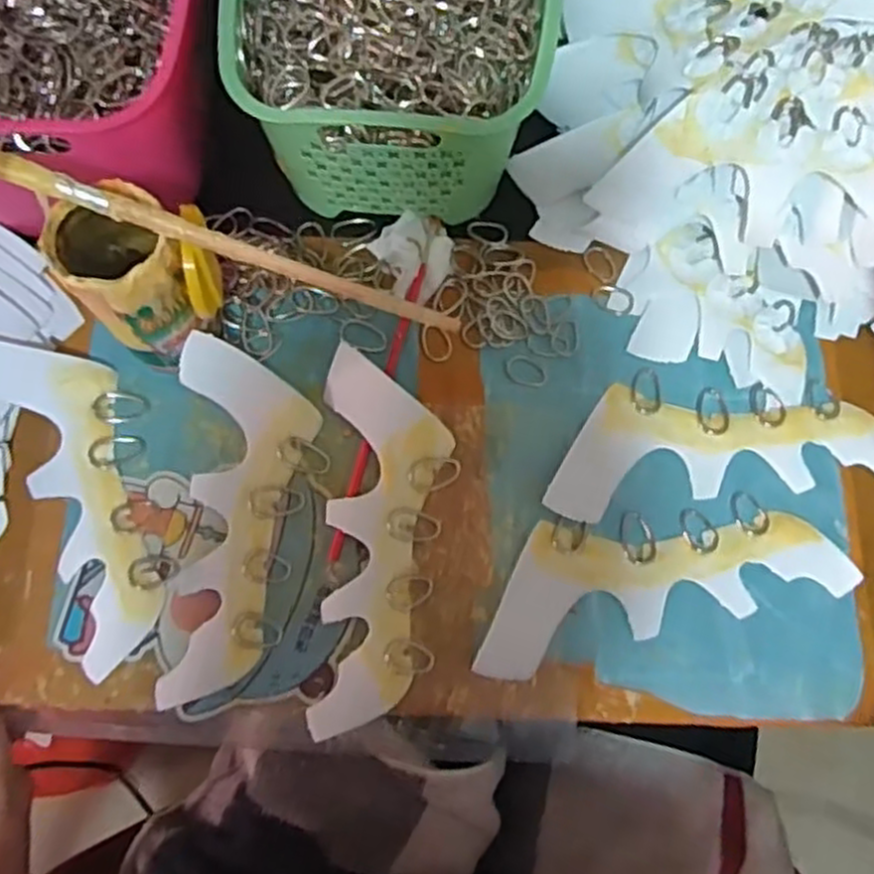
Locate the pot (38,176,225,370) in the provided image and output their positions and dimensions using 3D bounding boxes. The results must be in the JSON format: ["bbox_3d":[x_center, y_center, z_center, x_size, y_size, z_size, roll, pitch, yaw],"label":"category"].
[{"bbox_3d":[-0.173,-0.093,0.461,0.081,0.115,0.076,37,76,10],"label":"pot"}]

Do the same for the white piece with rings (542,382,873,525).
[{"bbox_3d":[0.188,0.011,0.494,0.229,0.009,0.084,1,73,0],"label":"white piece with rings"}]

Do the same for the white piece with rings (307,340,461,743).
[{"bbox_3d":[-0.031,0.059,0.474,0.078,0.015,0.227,1,73,0],"label":"white piece with rings"}]

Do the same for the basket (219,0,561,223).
[{"bbox_3d":[-0.027,-0.288,0.524,0.196,0.120,0.259,3,73,0],"label":"basket"}]

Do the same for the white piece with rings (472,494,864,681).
[{"bbox_3d":[0.137,0.086,0.470,0.230,0.010,0.082,-9,73,-3],"label":"white piece with rings"}]

